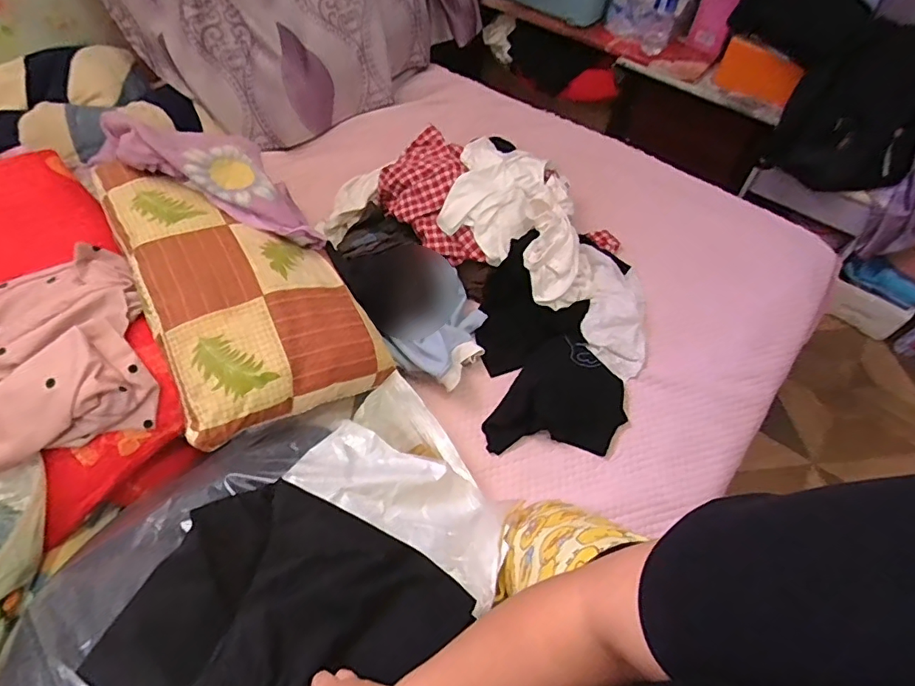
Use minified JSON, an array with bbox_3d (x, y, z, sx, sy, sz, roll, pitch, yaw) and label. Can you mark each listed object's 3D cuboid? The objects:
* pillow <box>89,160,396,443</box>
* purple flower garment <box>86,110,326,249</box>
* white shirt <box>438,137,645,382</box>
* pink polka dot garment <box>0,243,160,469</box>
[{"bbox_3d":[-0.367,-0.121,0.881,0.309,0.145,0.546,-27,61,-16],"label":"pillow"},{"bbox_3d":[-0.441,-0.298,0.921,0.435,0.108,0.119,27,59,-6],"label":"purple flower garment"},{"bbox_3d":[0.197,-0.200,1.078,0.277,0.085,0.600,-36,82,-21],"label":"white shirt"},{"bbox_3d":[-0.693,0.039,0.767,0.431,0.099,0.311,-20,60,-13],"label":"pink polka dot garment"}]

